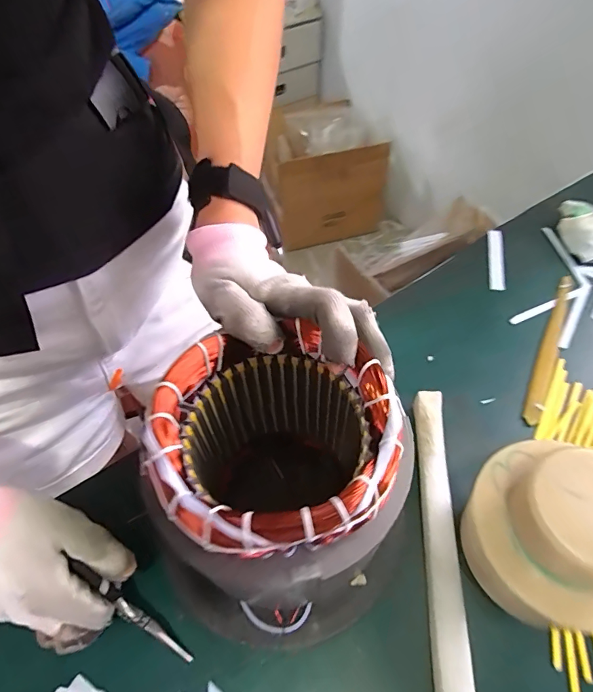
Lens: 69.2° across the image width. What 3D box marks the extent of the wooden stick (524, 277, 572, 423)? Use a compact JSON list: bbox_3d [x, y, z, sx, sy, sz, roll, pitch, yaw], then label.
[{"bbox_3d":[0.273,-0.002,0.459,0.020,0.008,0.206,24,58,17],"label":"wooden stick"}]

